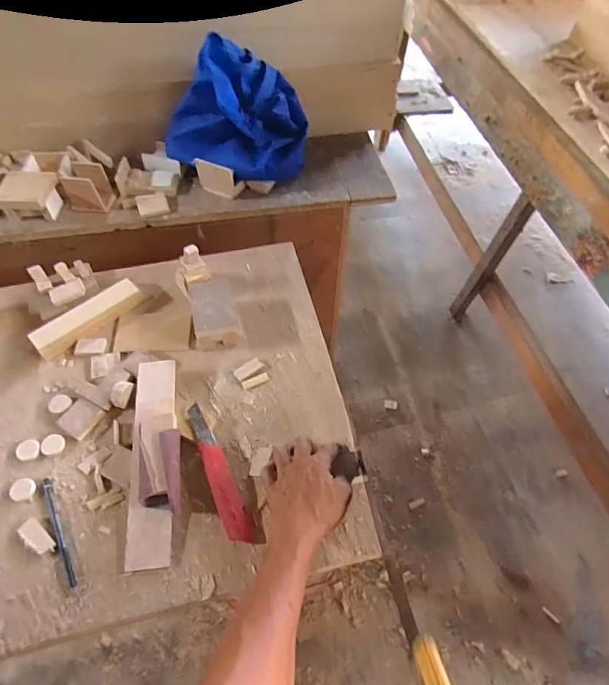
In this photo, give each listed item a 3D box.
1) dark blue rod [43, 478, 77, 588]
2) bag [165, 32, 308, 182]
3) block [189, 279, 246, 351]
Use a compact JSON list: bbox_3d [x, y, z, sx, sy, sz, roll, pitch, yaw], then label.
[{"bbox_3d":[-0.291,0.222,0.524,0.008,0.004,0.134,-24,60,-16],"label":"dark blue rod"},{"bbox_3d":[-0.127,-0.398,0.788,0.264,0.225,0.123,-5,57,-4],"label":"bag"},{"bbox_3d":[-0.136,-0.046,0.675,0.072,0.066,0.094,-9,57,-7],"label":"block"}]

